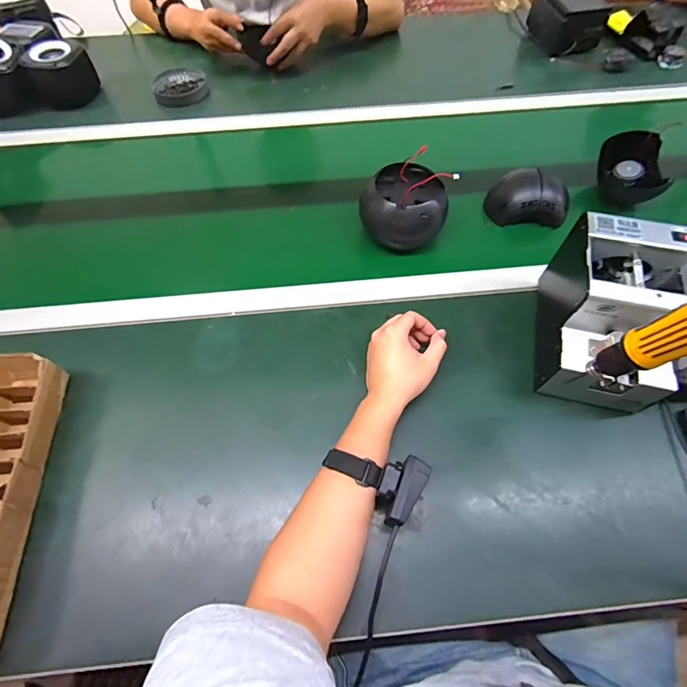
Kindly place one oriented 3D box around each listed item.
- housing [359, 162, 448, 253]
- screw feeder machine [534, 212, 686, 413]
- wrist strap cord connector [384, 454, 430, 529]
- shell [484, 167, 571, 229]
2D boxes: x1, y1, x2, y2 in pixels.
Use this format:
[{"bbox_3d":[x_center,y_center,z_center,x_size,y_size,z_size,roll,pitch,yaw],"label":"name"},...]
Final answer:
[{"bbox_3d":[0.091,-0.206,0.637,0.126,0.098,0.107,9,61,5],"label":"housing"},{"bbox_3d":[0.327,-0.034,0.500,0.130,0.151,0.183,14,62,8],"label":"screw feeder machine"},{"bbox_3d":[0.067,0.154,0.424,0.027,0.020,0.073,23,62,13],"label":"wrist strap cord connector"},{"bbox_3d":[0.302,-0.234,0.664,0.124,0.066,0.074,22,63,12],"label":"shell"}]

